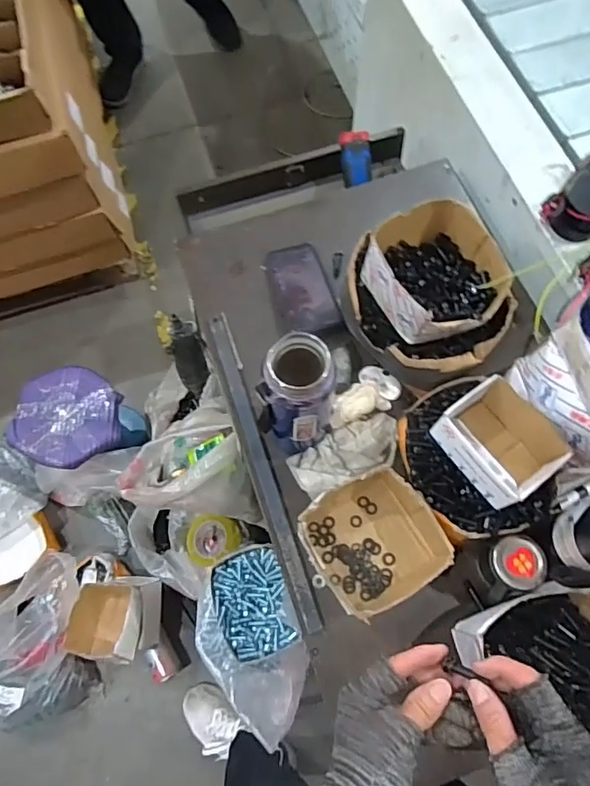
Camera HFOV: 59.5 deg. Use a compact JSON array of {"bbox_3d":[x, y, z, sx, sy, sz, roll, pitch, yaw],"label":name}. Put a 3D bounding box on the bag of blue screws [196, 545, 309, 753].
[{"bbox_3d":[-0.076,0.439,0.905,0.179,0.086,0.290,-19,71,-6],"label":"bag of blue screws"}]

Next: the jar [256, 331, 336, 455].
[{"bbox_3d":[0.005,0.016,0.606,0.070,0.220,0.083,31,73,12],"label":"jar"}]

